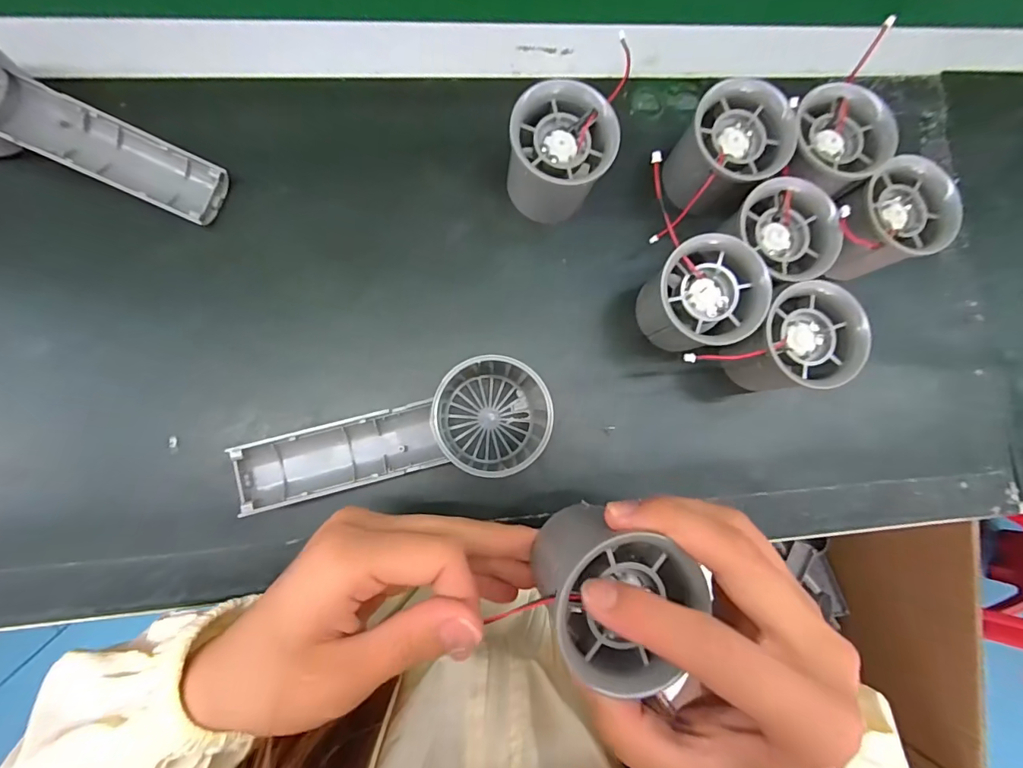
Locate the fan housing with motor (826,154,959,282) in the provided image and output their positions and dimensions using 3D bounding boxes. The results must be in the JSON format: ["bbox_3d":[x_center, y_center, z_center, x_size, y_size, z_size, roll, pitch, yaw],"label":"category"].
[{"bbox_3d":[0.215,-0.094,0.272,0.060,0.057,0.052,-24,86,-7],"label":"fan housing with motor"}]

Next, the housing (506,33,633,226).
[{"bbox_3d":[0.025,-0.128,0.257,0.057,0.061,0.057,8,83,-4],"label":"housing"}]

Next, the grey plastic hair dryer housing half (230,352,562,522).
[{"bbox_3d":[-0.056,0.025,0.238,0.162,0.054,0.060,-6,84,-6],"label":"grey plastic hair dryer housing half"}]

